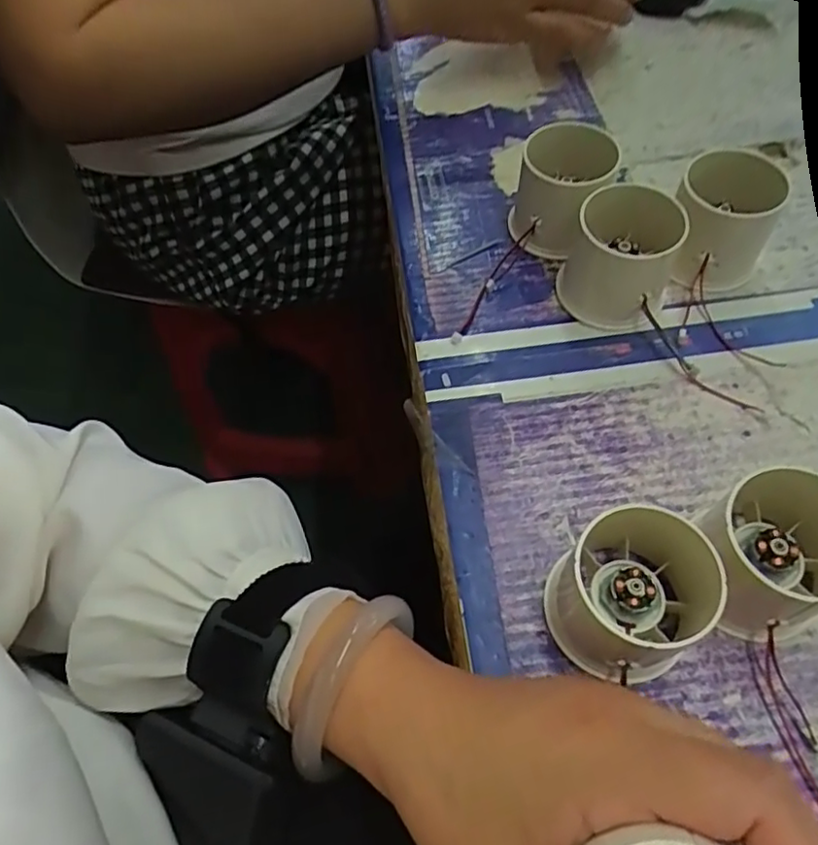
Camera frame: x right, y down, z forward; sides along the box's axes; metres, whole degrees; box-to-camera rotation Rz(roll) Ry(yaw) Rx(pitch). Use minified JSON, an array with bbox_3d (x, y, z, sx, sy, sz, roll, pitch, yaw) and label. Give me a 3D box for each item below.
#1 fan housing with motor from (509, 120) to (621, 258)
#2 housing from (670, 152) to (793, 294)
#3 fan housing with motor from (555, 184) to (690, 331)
[{"bbox_3d":[0.082,-0.123,0.346,0.048,0.056,0.051,-2,60,3],"label":"fan housing with motor"},{"bbox_3d":[0.161,-0.101,0.326,0.047,0.056,0.045,-2,60,3],"label":"housing"},{"bbox_3d":[0.108,-0.087,0.322,0.052,0.055,0.056,-2,60,3],"label":"fan housing with motor"}]

